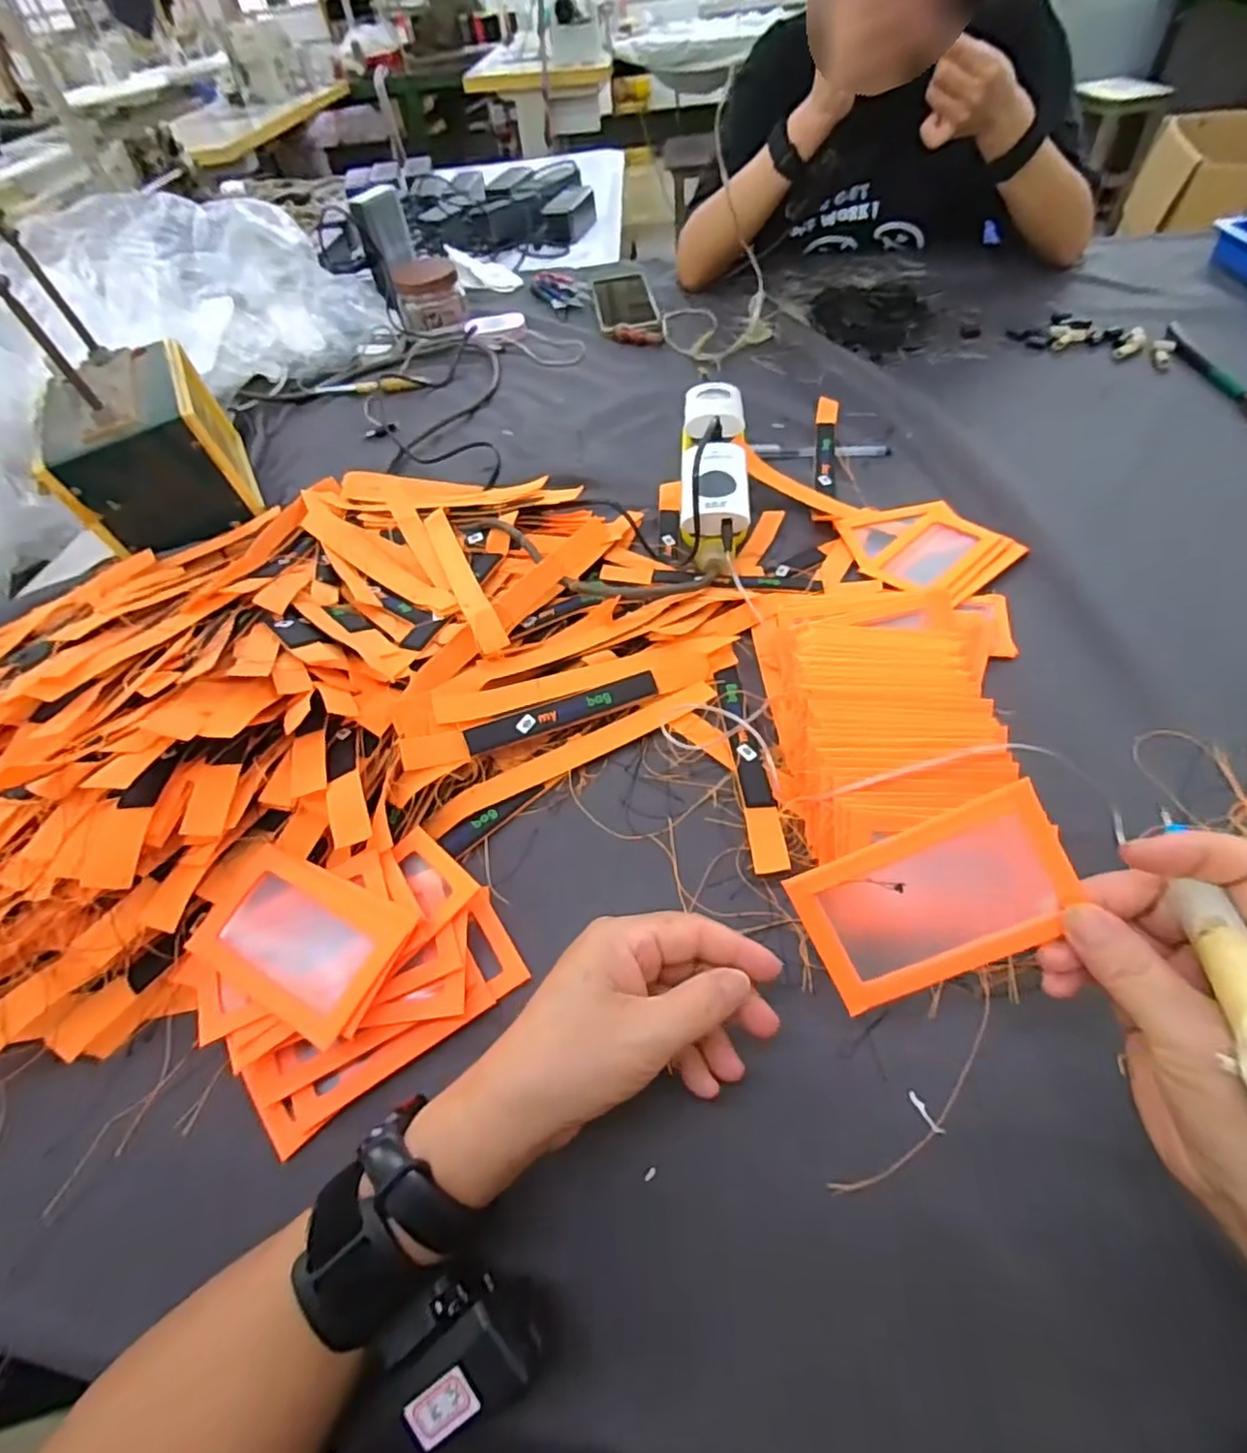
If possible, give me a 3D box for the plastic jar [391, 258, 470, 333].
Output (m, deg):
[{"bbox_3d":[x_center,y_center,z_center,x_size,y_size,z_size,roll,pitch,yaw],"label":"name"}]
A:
[{"bbox_3d":[-0.258,-0.572,0.854,0.088,0.057,0.099,-18,54,-8],"label":"plastic jar"}]

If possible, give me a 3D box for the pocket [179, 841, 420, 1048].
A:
[{"bbox_3d":[-0.170,0.109,0.336,0.106,0.009,0.071,22,62,18],"label":"pocket"}]

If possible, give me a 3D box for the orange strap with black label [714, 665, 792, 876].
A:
[{"bbox_3d":[0.083,0.020,0.422,0.021,0.007,0.163,-6,53,1],"label":"orange strap with black label"}]

